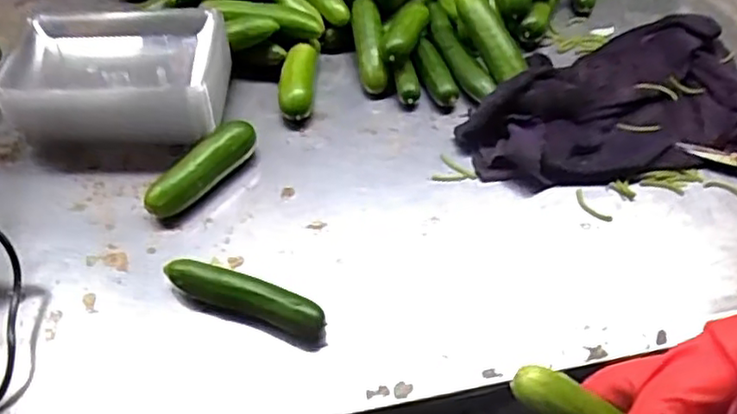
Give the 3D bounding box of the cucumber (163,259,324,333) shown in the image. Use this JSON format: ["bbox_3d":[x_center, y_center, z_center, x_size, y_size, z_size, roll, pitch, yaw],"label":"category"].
[{"bbox_3d":[-0.095,0.068,0.515,0.127,0.027,0.024,14,51,12],"label":"cucumber"}]

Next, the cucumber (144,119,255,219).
[{"bbox_3d":[-0.144,-0.032,0.591,0.028,0.039,0.113,30,55,24],"label":"cucumber"}]

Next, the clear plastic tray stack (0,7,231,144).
[{"bbox_3d":[-0.238,-0.120,0.629,0.215,0.073,0.121,-3,49,-2],"label":"clear plastic tray stack"}]

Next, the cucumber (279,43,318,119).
[{"bbox_3d":[-0.068,-0.126,0.654,0.030,0.027,0.084,6,64,5],"label":"cucumber"}]

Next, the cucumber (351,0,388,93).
[{"bbox_3d":[0.000,-0.169,0.673,0.027,0.028,0.105,-6,70,-5],"label":"cucumber"}]

